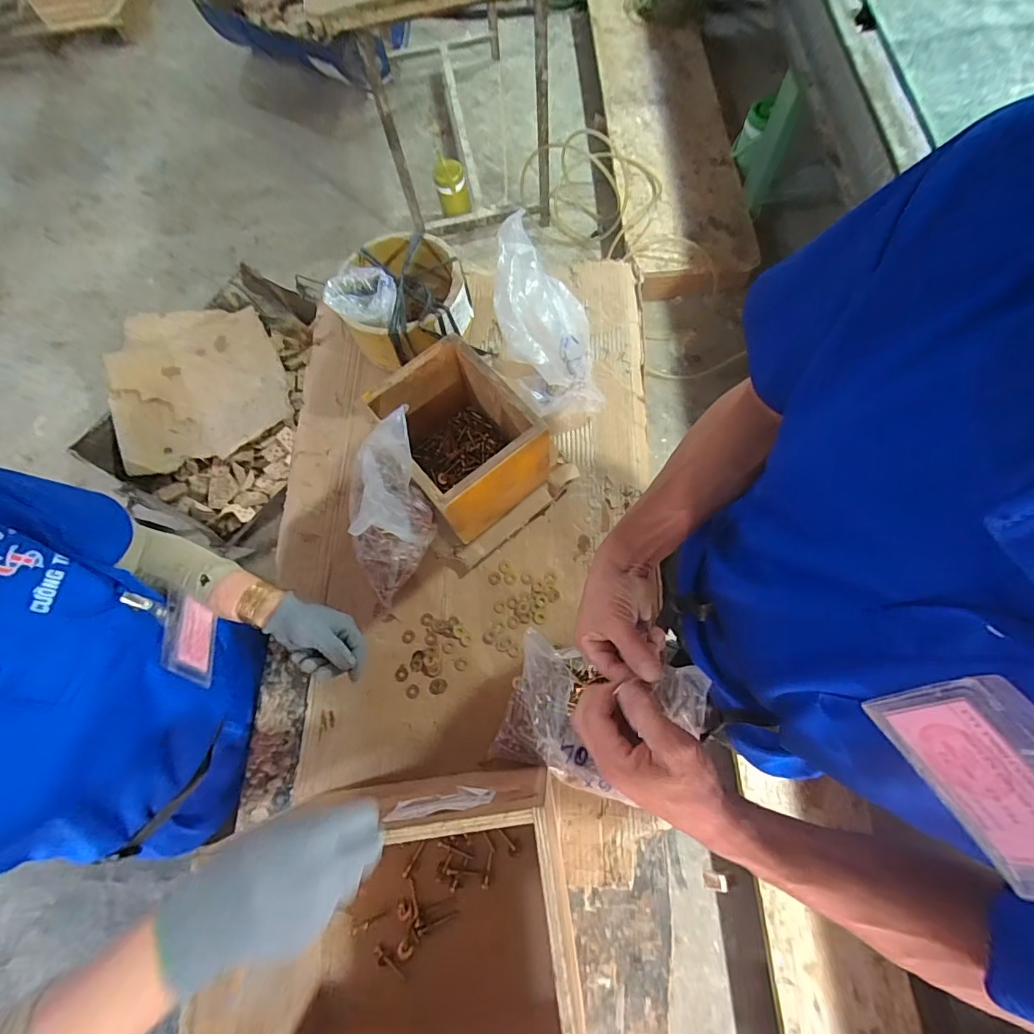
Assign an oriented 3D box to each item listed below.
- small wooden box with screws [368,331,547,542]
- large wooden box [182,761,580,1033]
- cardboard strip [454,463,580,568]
[{"bbox_3d":[-0.084,-0.106,0.708,0.177,0.176,0.208,-39,73,-9],"label":"small wooden box with screws"},{"bbox_3d":[-0.107,0.436,0.495,0.323,0.241,0.267,-7,71,2],"label":"large wooden box"},{"bbox_3d":[0.004,-0.006,0.750,0.235,0.015,0.036,-40,73,-10],"label":"cardboard strip"}]

